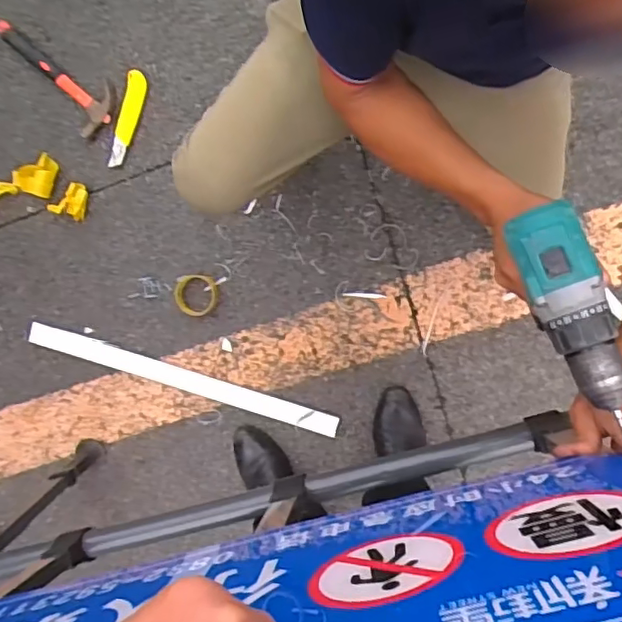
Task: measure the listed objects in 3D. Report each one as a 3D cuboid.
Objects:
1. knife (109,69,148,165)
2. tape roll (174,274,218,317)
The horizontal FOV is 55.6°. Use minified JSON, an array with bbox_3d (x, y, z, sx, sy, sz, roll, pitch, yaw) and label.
[{"bbox_3d":[-0.376,-0.393,1.212,0.042,0.015,0.197,16,96,5],"label":"knife"},{"bbox_3d":[-0.238,-0.032,1.221,0.089,0.018,0.089,1,95,7],"label":"tape roll"}]

